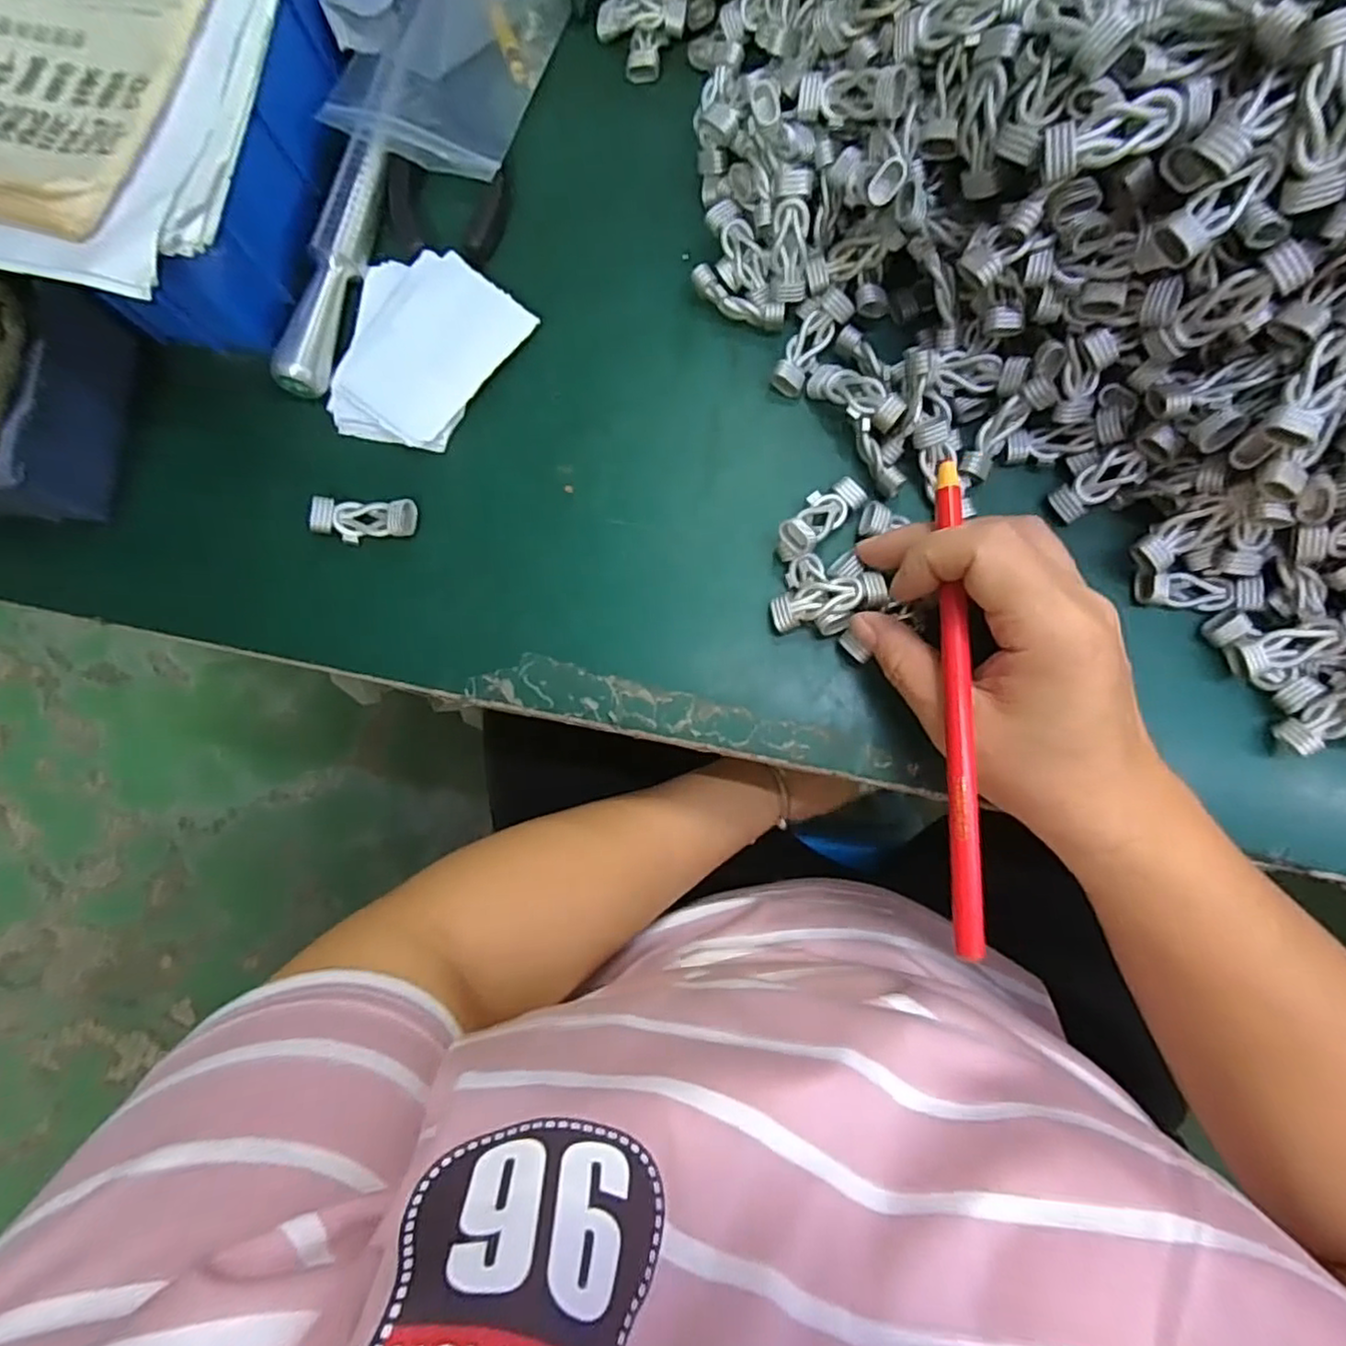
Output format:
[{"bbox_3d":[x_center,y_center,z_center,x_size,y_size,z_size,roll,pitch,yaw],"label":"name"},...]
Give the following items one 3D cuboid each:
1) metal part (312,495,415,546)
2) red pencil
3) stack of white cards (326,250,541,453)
[{"bbox_3d":[-0.134,-0.067,0.290,0.041,0.012,0.018,-2,83,3],"label":"metal part"},{"bbox_3d":[0.097,0.008,0.226,0.009,0.005,0.168,1,79,3],"label":"red pencil"},{"bbox_3d":[-0.117,-0.145,0.299,0.076,0.009,0.088,37,87,7],"label":"stack of white cards"}]

